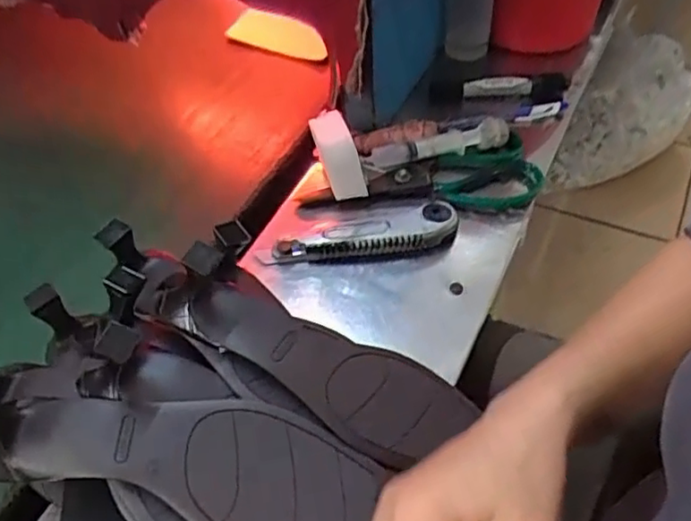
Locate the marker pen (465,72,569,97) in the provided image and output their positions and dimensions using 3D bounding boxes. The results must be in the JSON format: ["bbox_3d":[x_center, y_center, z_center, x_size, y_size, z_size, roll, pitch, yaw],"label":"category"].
[{"bbox_3d":[0.167,-0.173,0.635,0.101,0.016,0.022,-3,48,1],"label":"marker pen"}]

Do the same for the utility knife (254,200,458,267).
[{"bbox_3d":[0.015,-0.018,0.513,0.155,0.022,0.047,-18,50,-12],"label":"utility knife"}]

